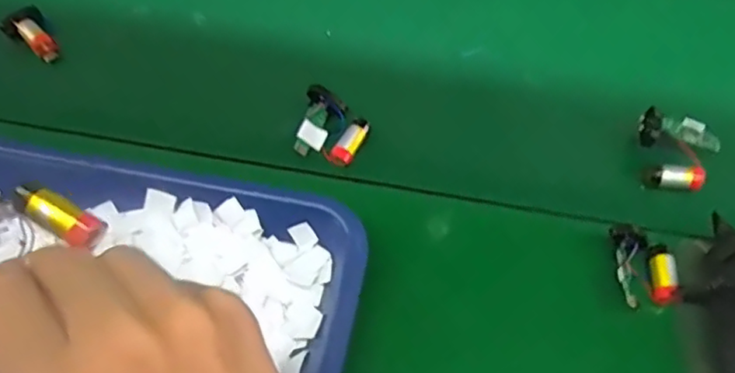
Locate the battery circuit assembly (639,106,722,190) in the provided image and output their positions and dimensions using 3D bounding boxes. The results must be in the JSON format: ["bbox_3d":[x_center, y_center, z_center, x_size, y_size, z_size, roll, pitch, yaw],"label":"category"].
[{"bbox_3d":[0.227,-0.027,0.446,0.054,0.022,0.052,3,60,1],"label":"battery circuit assembly"}]

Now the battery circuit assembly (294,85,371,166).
[{"bbox_3d":[-0.025,-0.043,0.458,0.048,0.034,0.050,16,61,9],"label":"battery circuit assembly"}]

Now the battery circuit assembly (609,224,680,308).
[{"bbox_3d":[0.179,0.051,0.394,0.039,0.018,0.049,-1,60,-1],"label":"battery circuit assembly"}]

